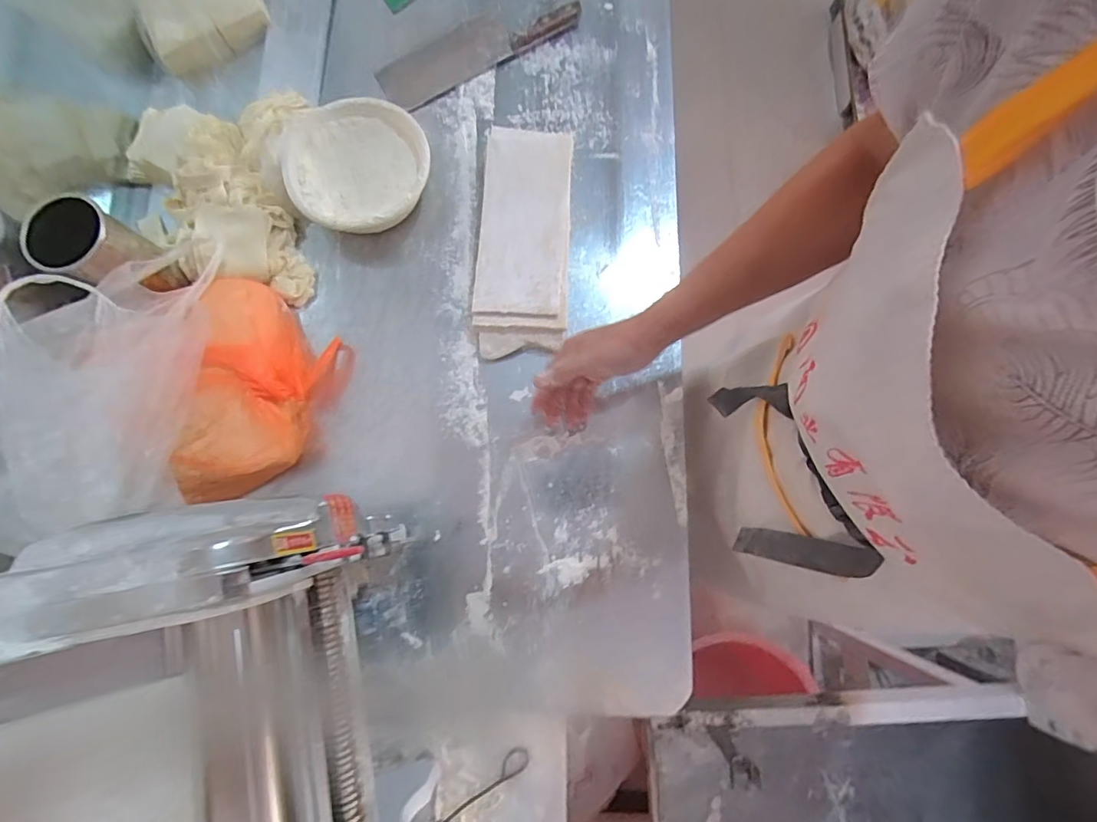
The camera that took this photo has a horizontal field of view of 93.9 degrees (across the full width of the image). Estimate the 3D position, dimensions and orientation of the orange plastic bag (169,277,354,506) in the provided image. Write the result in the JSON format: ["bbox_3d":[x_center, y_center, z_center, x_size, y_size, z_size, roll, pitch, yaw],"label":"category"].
[{"bbox_3d":[-0.356,-0.034,0.652,0.147,0.103,0.279,4,78,2],"label":"orange plastic bag"}]

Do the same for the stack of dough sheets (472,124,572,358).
[{"bbox_3d":[-0.032,-0.244,0.710,0.123,0.058,0.336,2,78,1],"label":"stack of dough sheets"}]

